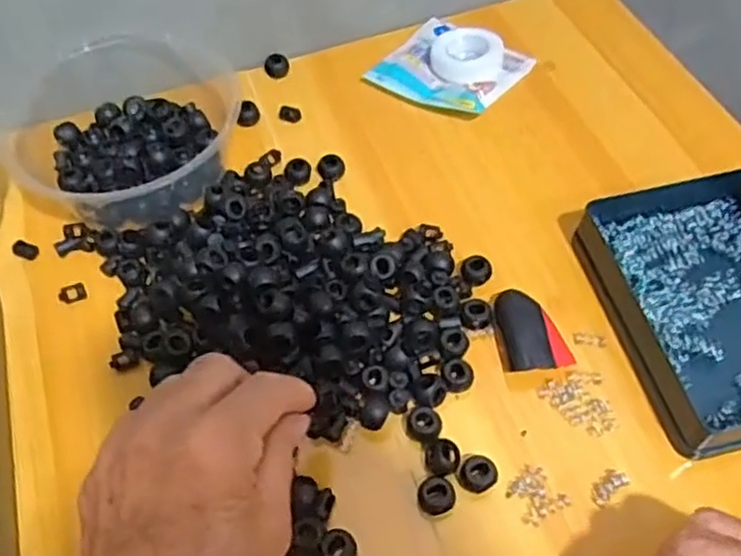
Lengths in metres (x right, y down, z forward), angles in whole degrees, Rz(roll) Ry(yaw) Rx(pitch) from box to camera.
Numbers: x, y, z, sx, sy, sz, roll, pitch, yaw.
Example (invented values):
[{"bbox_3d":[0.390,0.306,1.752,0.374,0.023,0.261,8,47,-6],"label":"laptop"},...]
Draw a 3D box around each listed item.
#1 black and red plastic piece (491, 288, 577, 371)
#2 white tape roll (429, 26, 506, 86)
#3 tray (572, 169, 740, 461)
[{"bbox_3d":[0.087,0.030,0.383,0.032,0.016,0.048,-10,56,-4],"label":"black and red plastic piece"},{"bbox_3d":[0.071,-0.165,0.516,0.053,0.014,0.053,-1,56,1],"label":"white tape roll"},{"bbox_3d":[0.191,0.009,0.385,0.113,0.030,0.156,-12,56,-6],"label":"tray"}]

